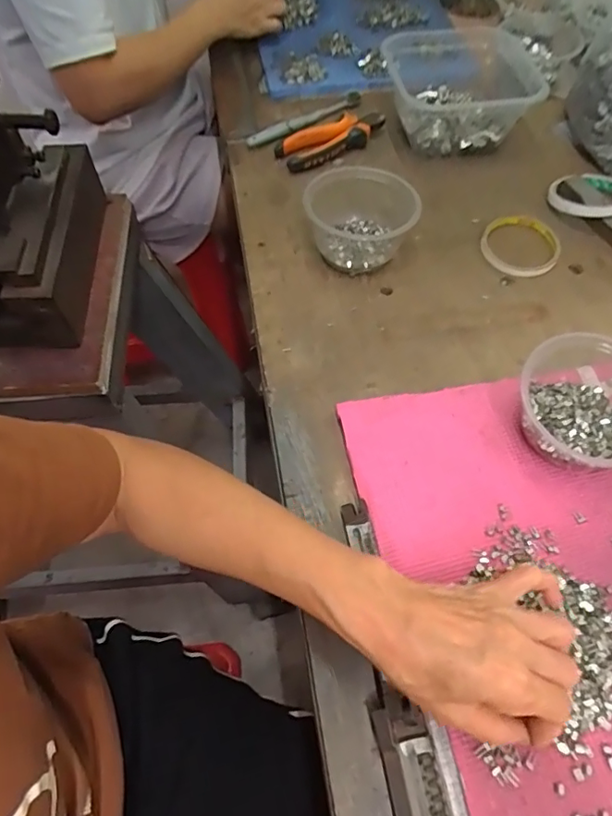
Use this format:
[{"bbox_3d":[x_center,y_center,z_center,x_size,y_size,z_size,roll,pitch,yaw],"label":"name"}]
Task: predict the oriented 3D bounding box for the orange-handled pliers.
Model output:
[{"bbox_3d":[0.034,-0.343,0.664,0.146,0.028,0.054,-28,62,-16],"label":"orange-handled pliers"}]

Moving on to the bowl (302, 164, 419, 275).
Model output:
[{"bbox_3d":[0.058,-0.197,0.556,0.116,0.067,0.097,2,59,1],"label":"bowl"}]

